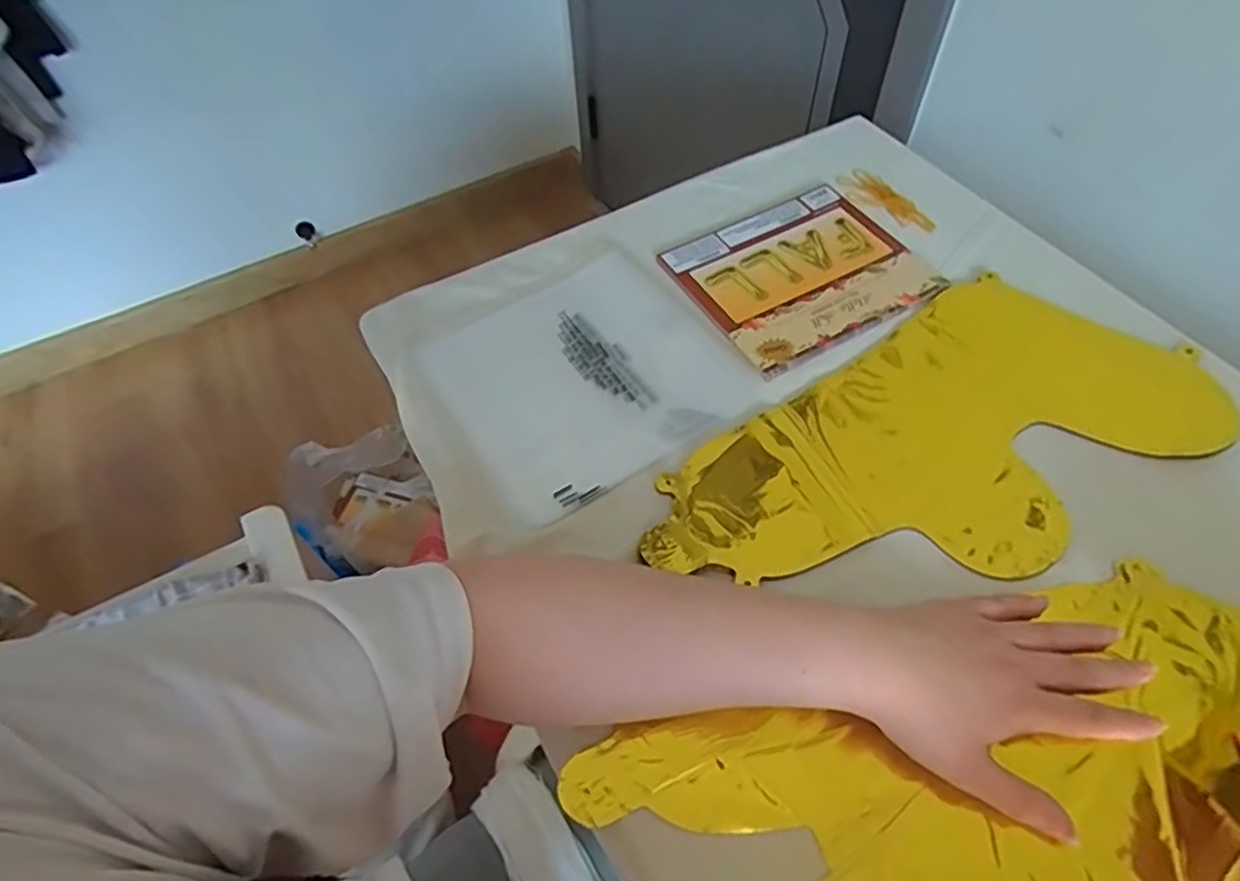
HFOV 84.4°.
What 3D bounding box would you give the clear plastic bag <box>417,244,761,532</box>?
[{"bbox_3d":[-0.032,-0.056,0.535,0.204,0.010,0.205,-29,59,-15],"label":"clear plastic bag"}]

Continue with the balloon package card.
[{"bbox_3d":[0.155,-0.147,0.593,0.191,0.006,0.163,-26,59,-13],"label":"balloon package card"}]

